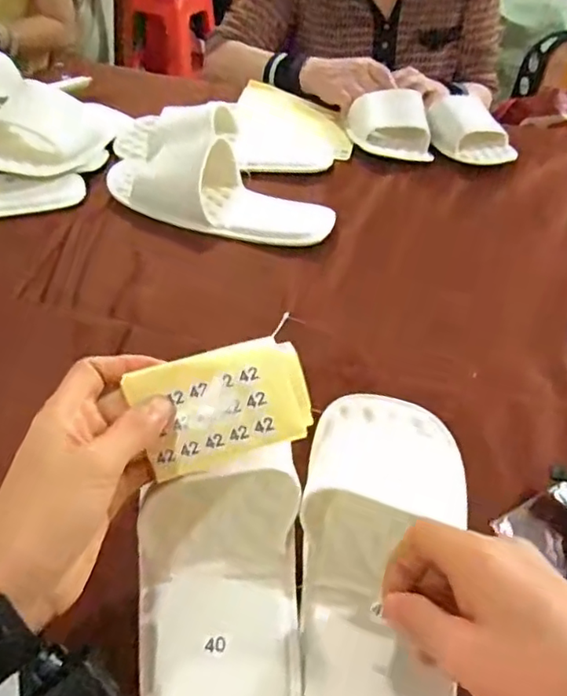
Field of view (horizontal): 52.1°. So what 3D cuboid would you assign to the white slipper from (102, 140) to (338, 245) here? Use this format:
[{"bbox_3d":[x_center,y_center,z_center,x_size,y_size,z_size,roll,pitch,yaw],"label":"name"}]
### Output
[{"bbox_3d":[-0.066,-0.171,0.605,0.244,0.056,0.103,12,43,6],"label":"white slipper"}]

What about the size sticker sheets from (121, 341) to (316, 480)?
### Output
[{"bbox_3d":[-0.033,0.030,0.314,0.089,0.012,0.057,-16,85,0],"label":"size sticker sheets"}]

